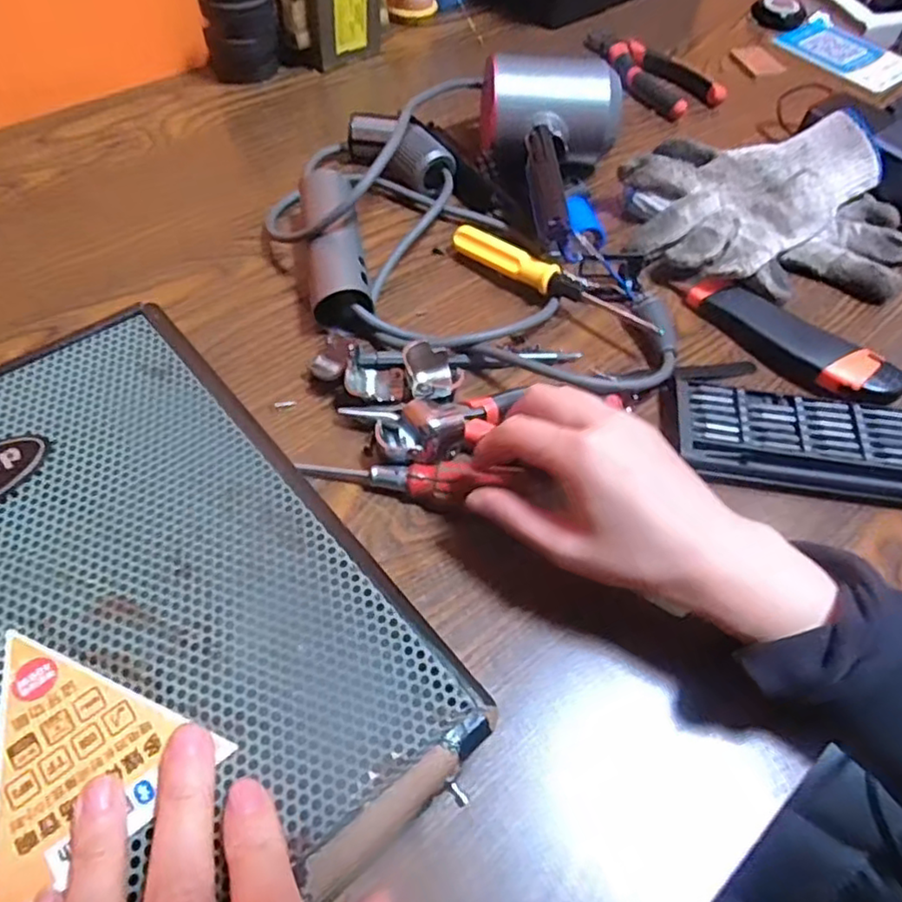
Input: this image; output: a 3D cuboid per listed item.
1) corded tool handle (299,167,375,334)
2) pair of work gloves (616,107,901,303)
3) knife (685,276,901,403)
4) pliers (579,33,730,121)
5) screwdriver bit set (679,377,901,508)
[{"bbox_3d":[-0.079,-0.137,0.445,0.036,0.038,0.138,-7,56,-9],"label":"corded tool handle"},{"bbox_3d":[0.236,-0.182,0.487,0.215,0.053,0.162,1,55,-3],"label":"pair of work gloves"},{"bbox_3d":[0.223,-0.074,0.429,0.040,0.023,0.137,-36,65,-25],"label":"knife"},{"bbox_3d":[0.182,-0.364,0.629,0.070,0.021,0.156,-34,64,-24],"label":"pliers"},{"bbox_3d":[0.209,-0.006,0.387,0.148,0.020,0.067,10,55,3],"label":"screwdriver bit set"}]

